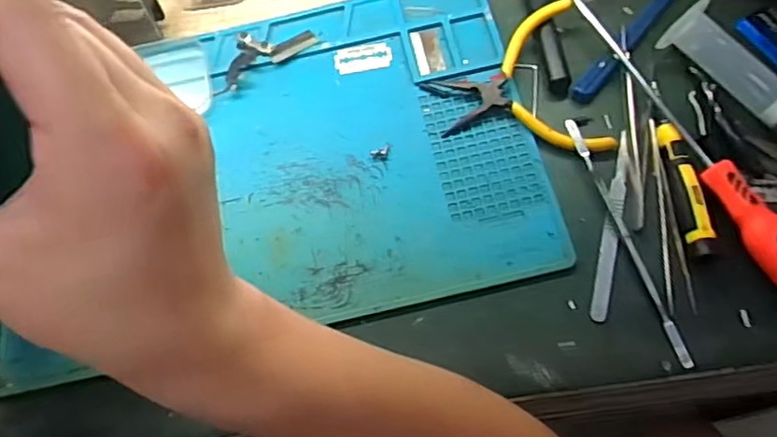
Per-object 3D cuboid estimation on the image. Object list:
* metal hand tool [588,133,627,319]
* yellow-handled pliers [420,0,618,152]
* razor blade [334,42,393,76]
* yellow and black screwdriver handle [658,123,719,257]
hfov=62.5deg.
[{"bbox_3d":[0.143,0.002,0.410,0.011,0.009,0.132,12,68,10],"label":"metal hand tool"},{"bbox_3d":[0.086,-0.089,0.451,0.114,0.022,0.113,-11,66,0],"label":"yellow-handled pliers"},{"bbox_3d":[-0.019,-0.121,0.482,0.043,0.004,0.023,-9,66,1],"label":"razor blade"},{"bbox_3d":[0.185,-0.021,0.396,0.013,0.021,0.093,-5,66,1],"label":"yellow and black screwdriver handle"}]

